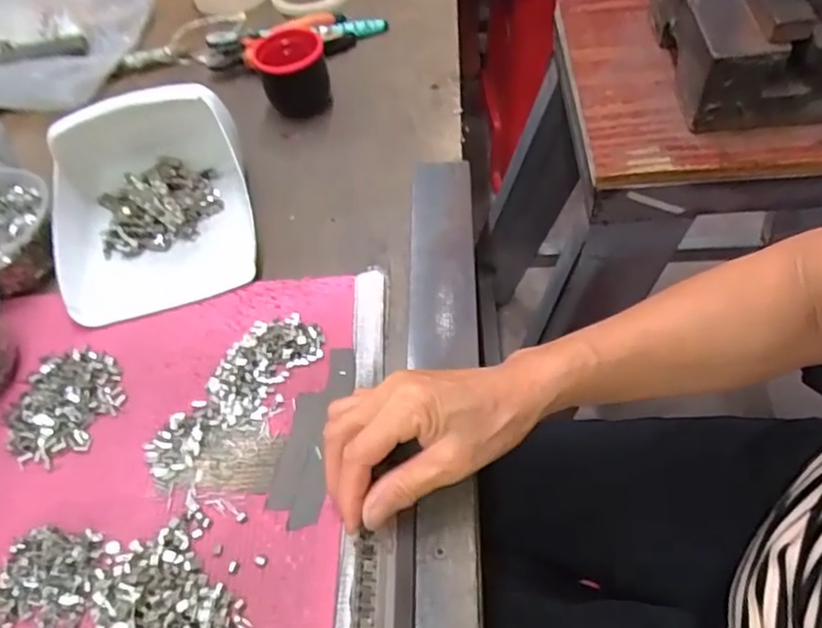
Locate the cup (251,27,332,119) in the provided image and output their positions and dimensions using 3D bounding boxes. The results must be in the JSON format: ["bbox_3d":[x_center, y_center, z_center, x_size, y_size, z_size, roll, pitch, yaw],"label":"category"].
[{"bbox_3d":[-0.111,-0.228,0.599,0.062,0.059,0.059,-4,55,6],"label":"cup"}]

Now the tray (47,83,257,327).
[{"bbox_3d":[-0.212,-0.094,0.501,0.154,0.087,0.171,-17,56,-4],"label":"tray"}]

